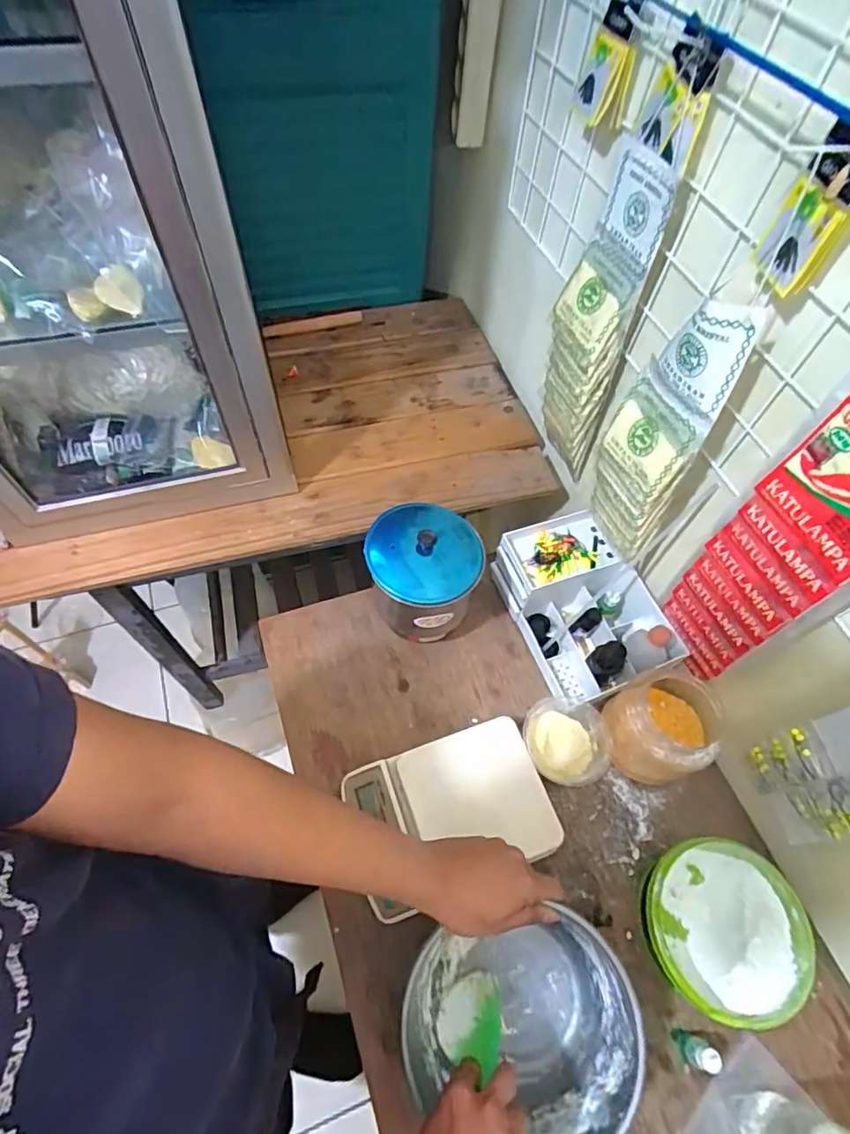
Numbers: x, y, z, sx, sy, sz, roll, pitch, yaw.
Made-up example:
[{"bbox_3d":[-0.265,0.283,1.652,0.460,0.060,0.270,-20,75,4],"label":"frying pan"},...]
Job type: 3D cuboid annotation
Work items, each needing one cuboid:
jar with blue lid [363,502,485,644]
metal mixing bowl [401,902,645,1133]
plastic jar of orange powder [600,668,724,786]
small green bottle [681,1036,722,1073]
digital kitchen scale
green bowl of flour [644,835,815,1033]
[{"bbox_3d":[-0.007,0.010,0.703,0.131,0.163,0.143,4,59,-1],"label":"jar with blue lid"},{"bbox_3d":[0.086,0.422,0.496,0.184,0.115,0.159,-14,61,-11],"label":"metal mixing bowl"},{"bbox_3d":[0.280,0.190,0.651,0.107,0.112,0.105,2,59,-3],"label":"plastic jar of orange powder"},{"bbox_3d":[0.261,0.462,0.526,0.019,0.048,0.023,22,61,10],"label":"small green bottle"},{"bbox_3d":[0.029,0.276,0.625,0.211,0.046,0.150,-16,62,-12],"label":"digital kitchen scale"},{"bbox_3d":[0.307,0.375,0.575,0.156,0.058,0.149,2,59,-3],"label":"green bowl of flour"}]

